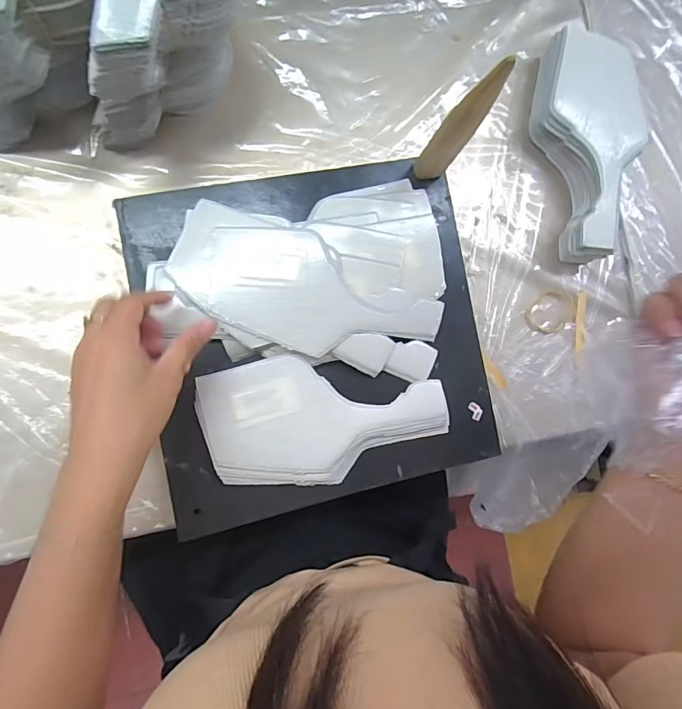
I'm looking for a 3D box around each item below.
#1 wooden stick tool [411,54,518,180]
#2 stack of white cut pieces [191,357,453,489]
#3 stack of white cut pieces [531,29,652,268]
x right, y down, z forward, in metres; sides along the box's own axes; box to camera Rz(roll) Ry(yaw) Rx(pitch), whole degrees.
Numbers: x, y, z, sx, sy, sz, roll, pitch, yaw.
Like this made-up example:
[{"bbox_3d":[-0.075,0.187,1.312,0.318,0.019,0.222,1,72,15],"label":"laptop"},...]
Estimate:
[{"bbox_3d":[0.090,-0.178,0.352,0.026,0.165,0.014,36,82,-4],"label":"wooden stick tool"},{"bbox_3d":[-0.012,0.062,0.381,0.218,0.026,0.105,4,85,-7],"label":"stack of white cut pieces"},{"bbox_3d":[0.259,-0.213,0.442,0.099,0.052,0.222,-14,88,-8],"label":"stack of white cut pieces"}]

